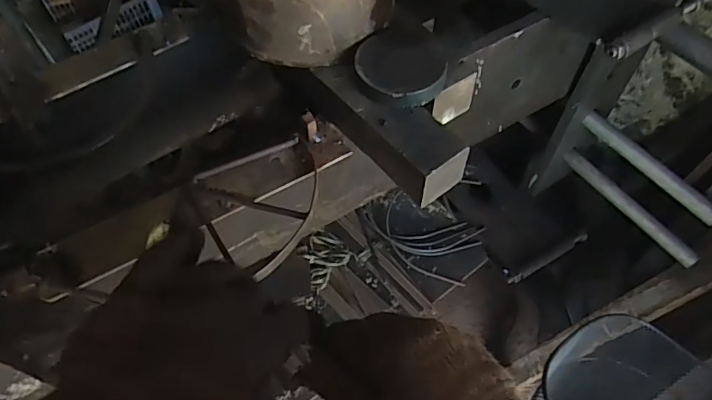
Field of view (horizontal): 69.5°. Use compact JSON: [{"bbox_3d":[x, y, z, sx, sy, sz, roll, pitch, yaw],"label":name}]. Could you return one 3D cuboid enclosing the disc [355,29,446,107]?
[{"bbox_3d":[0.041,-0.122,0.460,0.078,0.018,0.093,4,58,4],"label":"disc"}]

